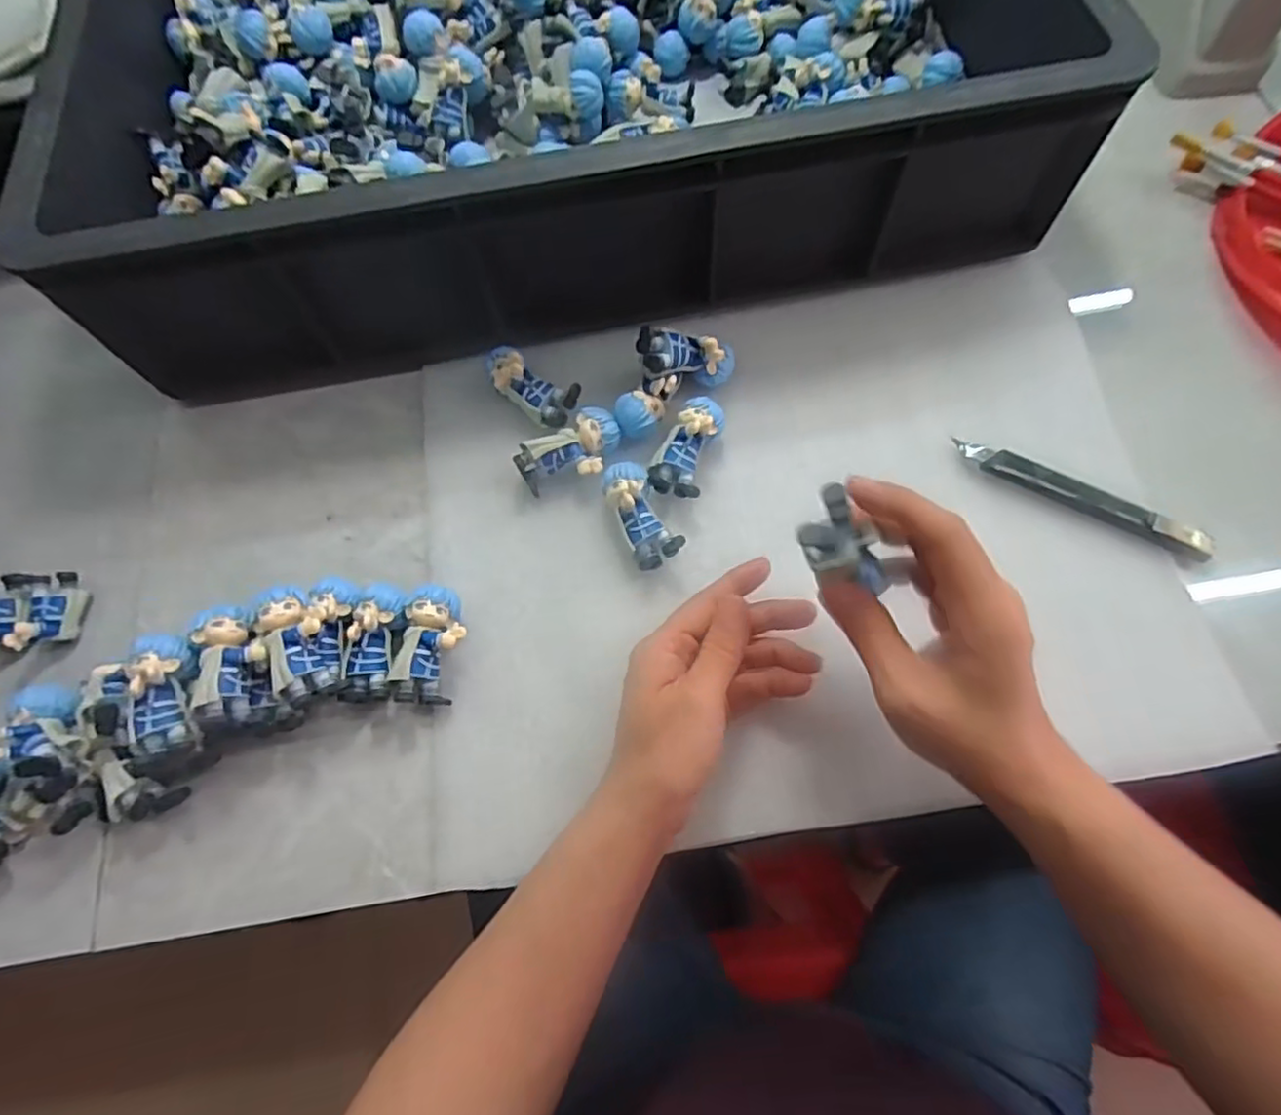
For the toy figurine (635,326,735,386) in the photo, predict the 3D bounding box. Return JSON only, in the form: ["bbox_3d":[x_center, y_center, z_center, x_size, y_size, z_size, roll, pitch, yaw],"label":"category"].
[{"bbox_3d":[0.029,-0.116,0.380,0.060,0.026,0.026,5,66,-29],"label":"toy figurine"}]

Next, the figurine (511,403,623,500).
[{"bbox_3d":[-0.039,-0.059,0.382,0.061,0.026,0.032,-33,71,-9],"label":"figurine"}]

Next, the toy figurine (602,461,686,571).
[{"bbox_3d":[0.000,-0.023,0.363,0.025,0.034,0.059,-25,69,-6],"label":"toy figurine"}]

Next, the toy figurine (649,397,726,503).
[{"bbox_3d":[0.027,-0.063,0.377,0.030,0.037,0.059,17,71,10],"label":"toy figurine"}]

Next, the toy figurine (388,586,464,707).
[{"bbox_3d":[-0.108,0.046,0.344,0.033,0.028,0.059,2,69,4],"label":"toy figurine"}]

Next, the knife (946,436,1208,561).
[{"bbox_3d":[0.242,-0.032,0.361,0.135,0.010,0.020,26,73,13],"label":"knife"}]

